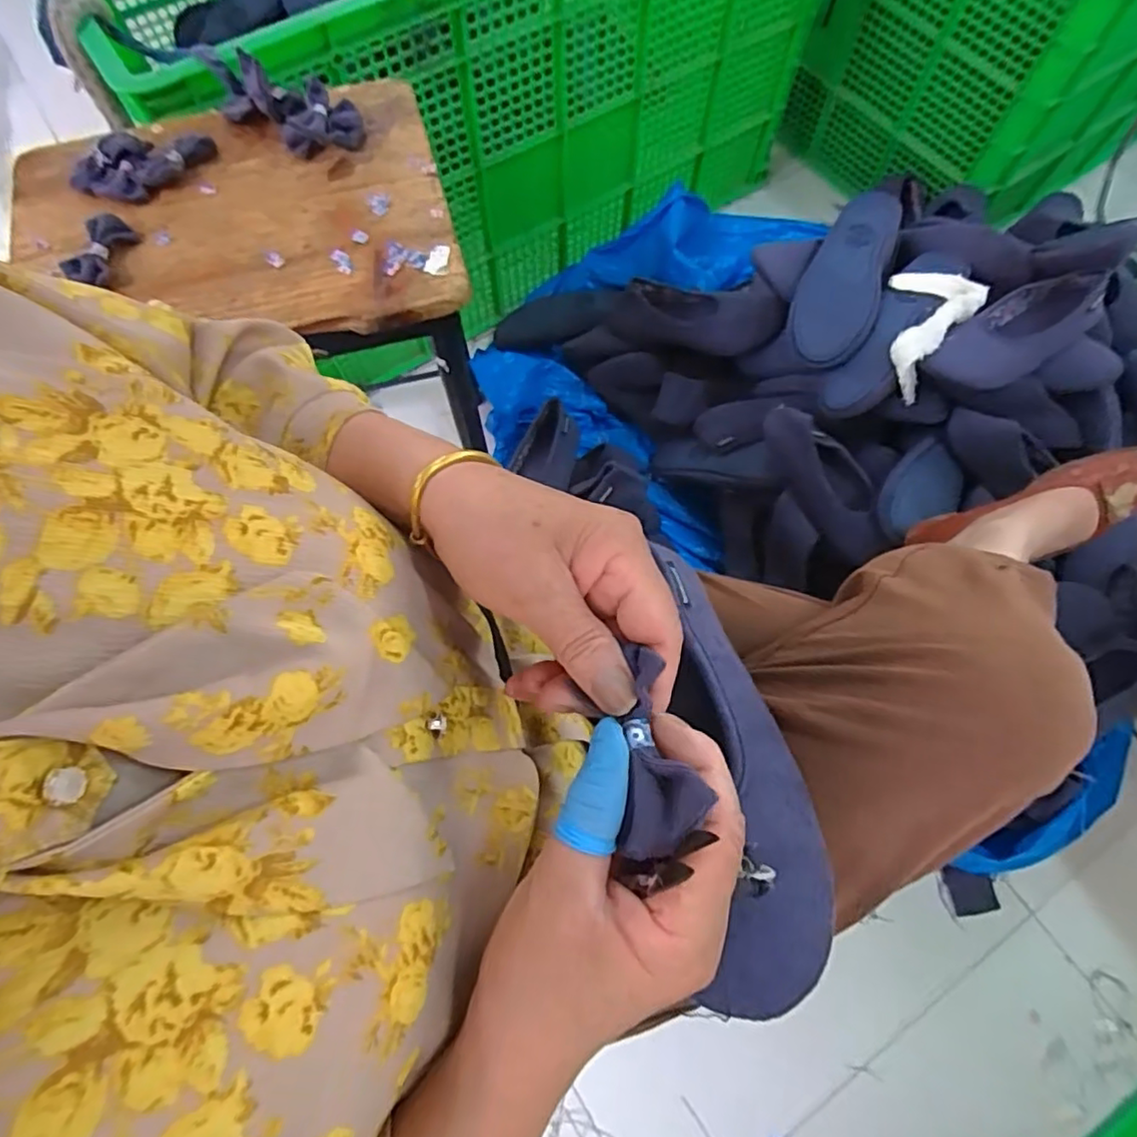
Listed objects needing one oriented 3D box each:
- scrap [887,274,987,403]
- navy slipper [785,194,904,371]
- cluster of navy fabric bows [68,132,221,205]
[{"bbox_3d":[0.430,-0.303,0.778,0.104,0.062,0.154,36,74,13],"label":"scrap"},{"bbox_3d":[0.361,-0.374,0.822,0.101,0.070,0.235,19,93,22],"label":"navy slipper"},{"bbox_3d":[-0.387,-0.363,0.563,0.123,0.020,0.061,-10,70,-3],"label":"cluster of navy fabric bows"}]

